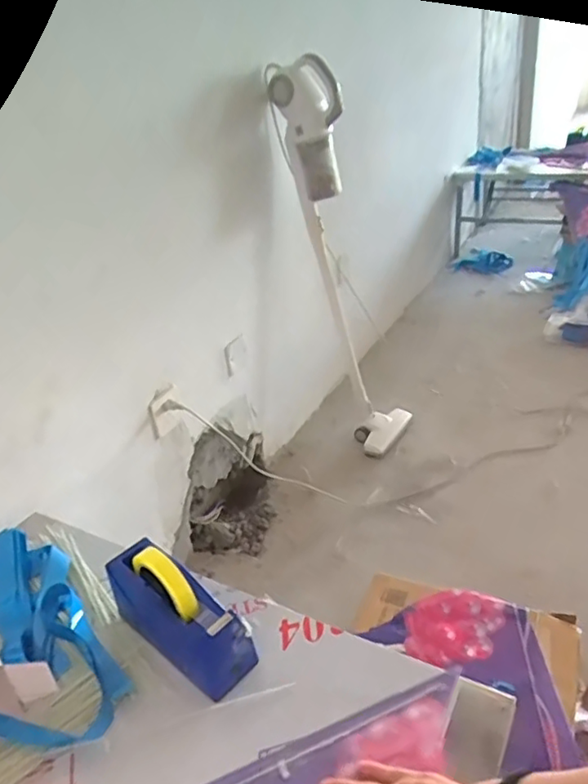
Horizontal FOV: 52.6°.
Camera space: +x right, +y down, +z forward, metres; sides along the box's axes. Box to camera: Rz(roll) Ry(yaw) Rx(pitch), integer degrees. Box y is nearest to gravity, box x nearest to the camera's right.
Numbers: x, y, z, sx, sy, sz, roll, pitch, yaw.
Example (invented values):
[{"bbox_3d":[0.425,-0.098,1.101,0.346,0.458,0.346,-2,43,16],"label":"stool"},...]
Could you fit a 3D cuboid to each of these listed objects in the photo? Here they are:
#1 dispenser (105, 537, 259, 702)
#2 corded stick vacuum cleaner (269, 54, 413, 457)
[{"bbox_3d":[-0.144,0.260,0.719,0.201,0.122,0.067,19,37,35],"label":"dispenser"},{"bbox_3d":[0.155,-0.335,1.691,0.325,1.044,0.188,18,37,37],"label":"corded stick vacuum cleaner"}]

